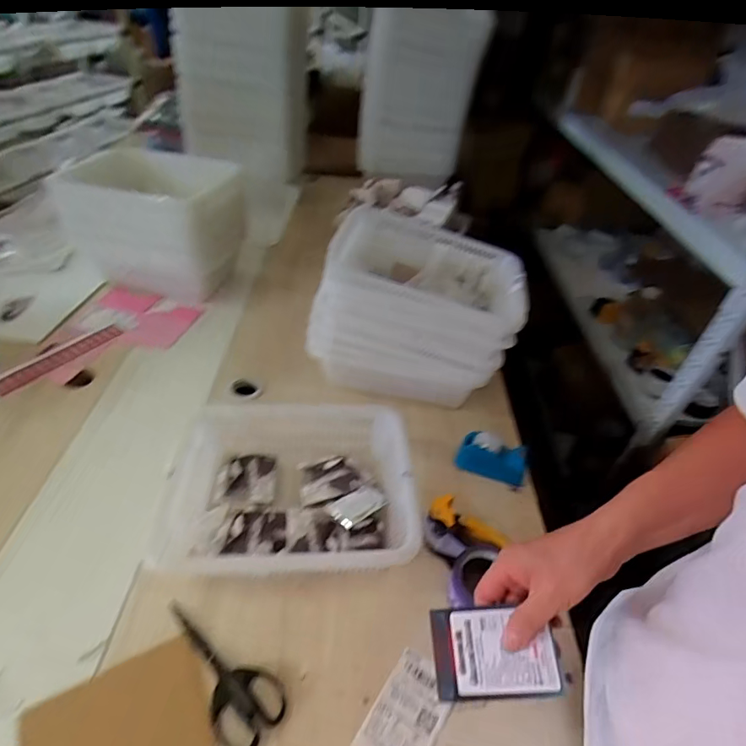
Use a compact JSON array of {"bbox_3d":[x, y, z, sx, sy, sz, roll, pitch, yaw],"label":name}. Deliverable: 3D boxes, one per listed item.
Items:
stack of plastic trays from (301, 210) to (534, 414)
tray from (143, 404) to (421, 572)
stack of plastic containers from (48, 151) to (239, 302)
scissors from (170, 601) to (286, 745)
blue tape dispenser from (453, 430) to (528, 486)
[{"bbox_3d":[0.098,-0.117,0.934,0.348,0.287,0.313,15,42,9],"label":"stack of plastic trays"},{"bbox_3d":[-0.124,0.177,0.697,0.356,0.119,0.271,1,41,-4],"label":"tray"},{"bbox_3d":[-0.521,-0.372,1.161,0.334,0.292,0.271,13,42,7],"label":"stack of plastic containers"},{"bbox_3d":[-0.192,0.357,0.572,0.196,0.009,0.078,33,48,28],"label":"scissors"},{"bbox_3d":[0.206,0.146,0.815,0.117,0.062,0.059,14,42,11],"label":"blue tape dispenser"}]

